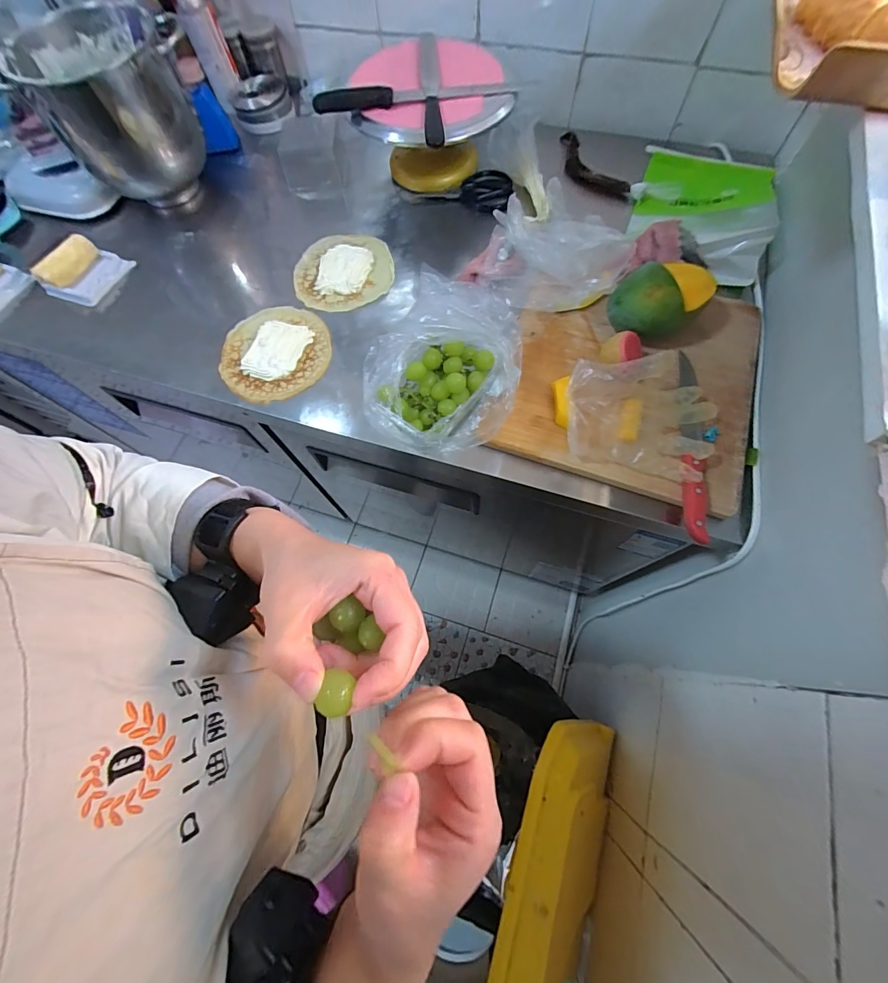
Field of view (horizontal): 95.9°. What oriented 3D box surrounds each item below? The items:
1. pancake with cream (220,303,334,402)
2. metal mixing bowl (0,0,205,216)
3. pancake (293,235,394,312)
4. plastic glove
[{"bbox_3d":[-0.269,-0.223,0.637,0.170,0.017,0.175,-25,69,-7],"label":"pancake with cream"},{"bbox_3d":[-0.554,-0.660,0.712,0.231,0.222,0.233,-1,68,2],"label":"metal mixing bowl"},{"bbox_3d":[-0.174,-0.382,0.697,0.165,0.020,0.160,-2,68,2],"label":"pancake"},{"bbox_3d":[0.247,-0.097,0.505,0.182,0.077,0.125,14,70,8],"label":"plastic glove"}]

